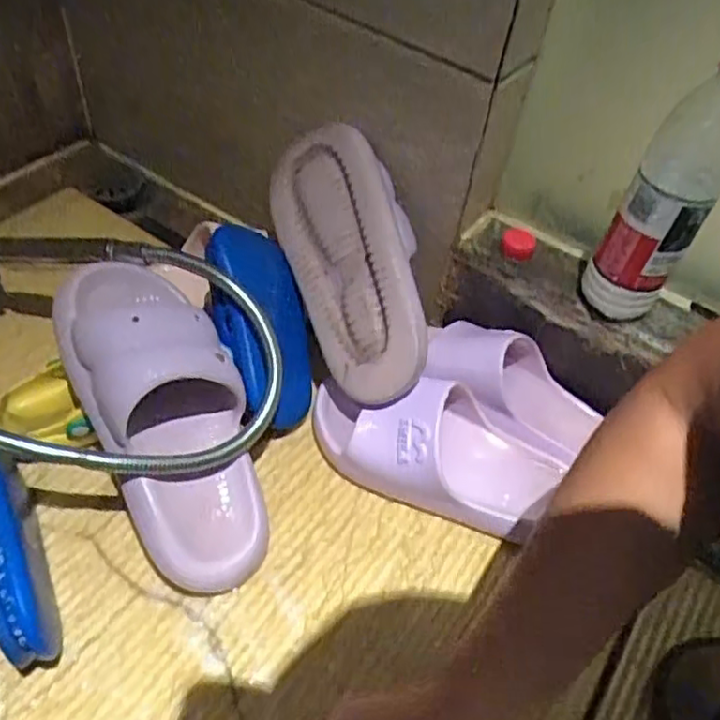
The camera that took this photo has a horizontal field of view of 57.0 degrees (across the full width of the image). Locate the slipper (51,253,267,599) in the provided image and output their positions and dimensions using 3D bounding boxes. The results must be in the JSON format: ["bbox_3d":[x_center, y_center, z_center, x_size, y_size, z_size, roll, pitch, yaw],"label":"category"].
[{"bbox_3d":[-0.139,0.038,0.491,0.106,0.075,0.257,-21,84,-22],"label":"slipper"}]

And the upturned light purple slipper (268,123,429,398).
[{"bbox_3d":[-0.005,-0.083,0.585,0.112,0.080,0.251,-24,75,25],"label":"upturned light purple slipper"}]

